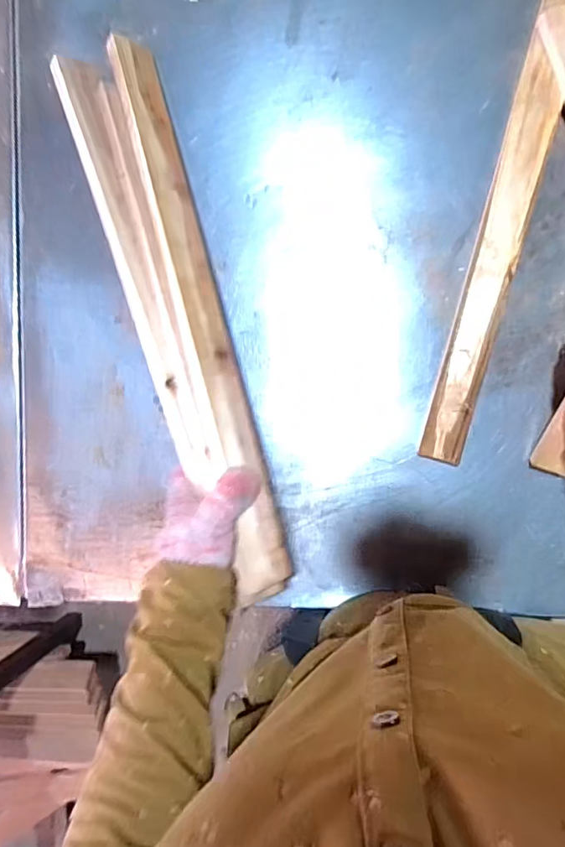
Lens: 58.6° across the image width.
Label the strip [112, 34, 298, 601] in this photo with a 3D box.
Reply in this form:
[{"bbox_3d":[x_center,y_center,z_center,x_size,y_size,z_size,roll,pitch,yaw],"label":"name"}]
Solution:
[{"bbox_3d":[-0.072,-0.103,0.453,0.034,0.047,0.499,-16,84,7],"label":"strip"}]

